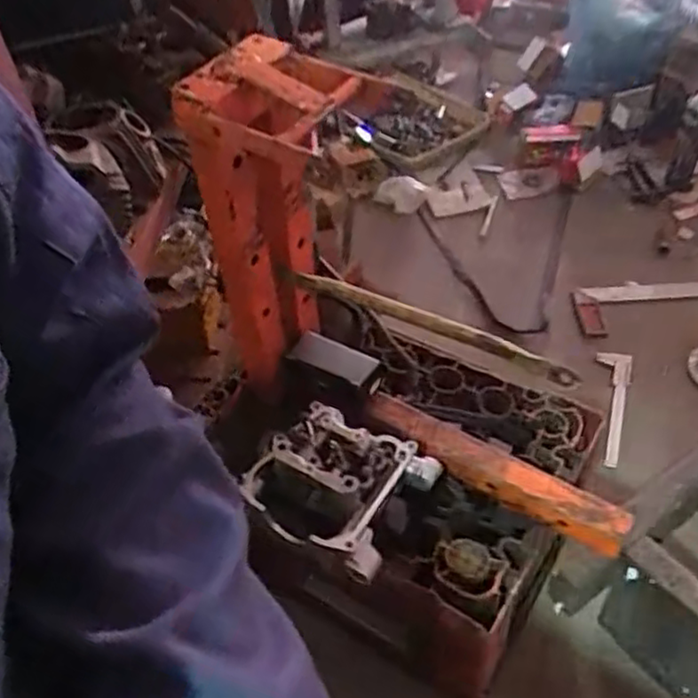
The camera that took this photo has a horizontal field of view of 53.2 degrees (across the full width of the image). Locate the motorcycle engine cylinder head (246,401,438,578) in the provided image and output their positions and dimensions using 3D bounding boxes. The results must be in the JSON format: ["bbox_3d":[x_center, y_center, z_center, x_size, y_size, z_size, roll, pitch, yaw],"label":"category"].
[{"bbox_3d":[-0.009,0.127,0.695,0.147,0.079,0.147,22,54,25],"label":"motorcycle engine cylinder head"}]

